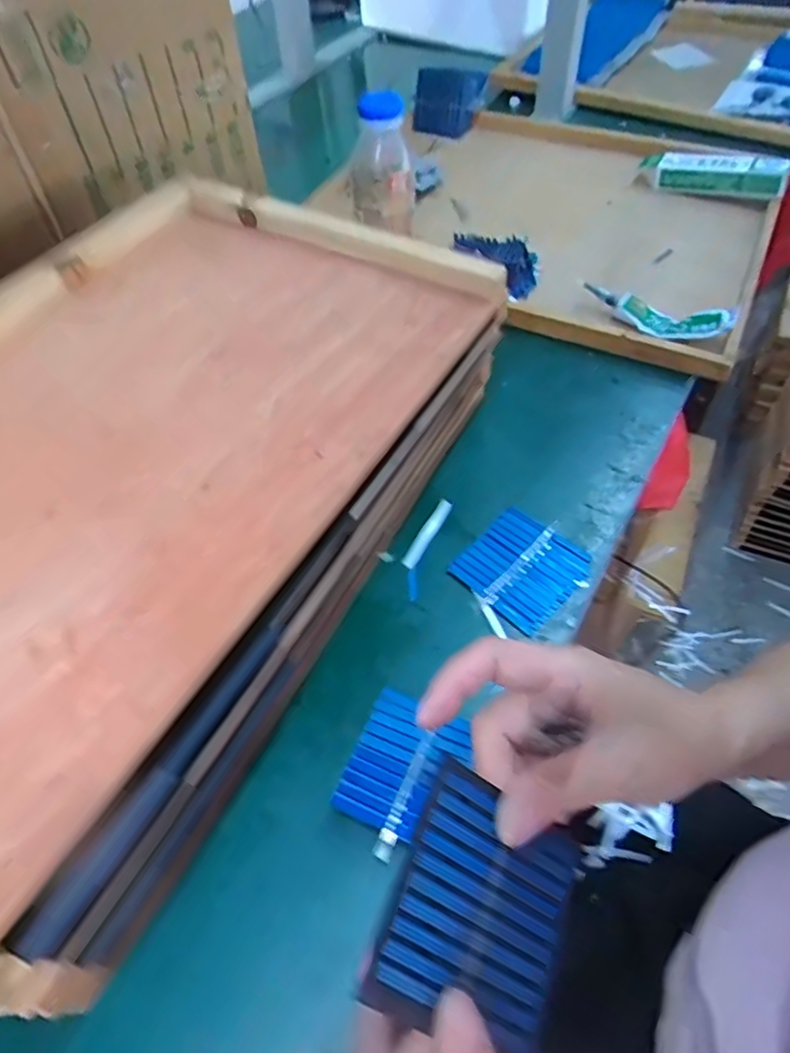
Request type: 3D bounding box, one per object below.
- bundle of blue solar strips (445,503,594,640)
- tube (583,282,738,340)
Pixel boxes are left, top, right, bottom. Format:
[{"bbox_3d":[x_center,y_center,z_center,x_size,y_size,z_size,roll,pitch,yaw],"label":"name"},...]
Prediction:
[{"bbox_3d":[0.088,0.027,0.429,0.073,0.004,0.077,36,62,25],"label":"bundle of blue solar strips"},{"bbox_3d":[0.238,-0.194,0.564,0.128,0.025,0.031,15,55,12],"label":"tube"}]

